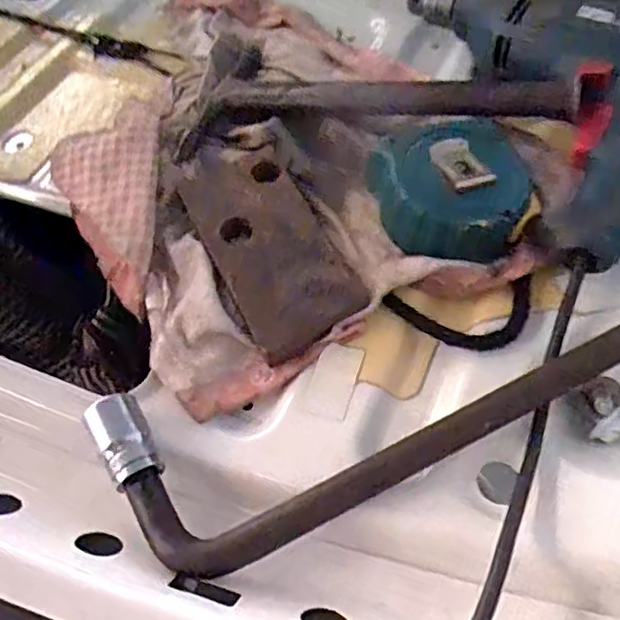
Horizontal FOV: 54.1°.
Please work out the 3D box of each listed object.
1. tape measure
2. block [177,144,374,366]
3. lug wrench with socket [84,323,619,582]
[{"bbox_3d":[0.073,-0.063,0.326,0.078,0.039,0.072,-1,53,4],"label":"tape measure"},{"bbox_3d":[-0.026,-0.042,0.334,0.063,0.012,0.141,-26,59,-8],"label":"block"},{"bbox_3d":[0.036,0.037,0.281,0.255,0.027,0.084,-21,55,-11],"label":"lug wrench with socket"}]

